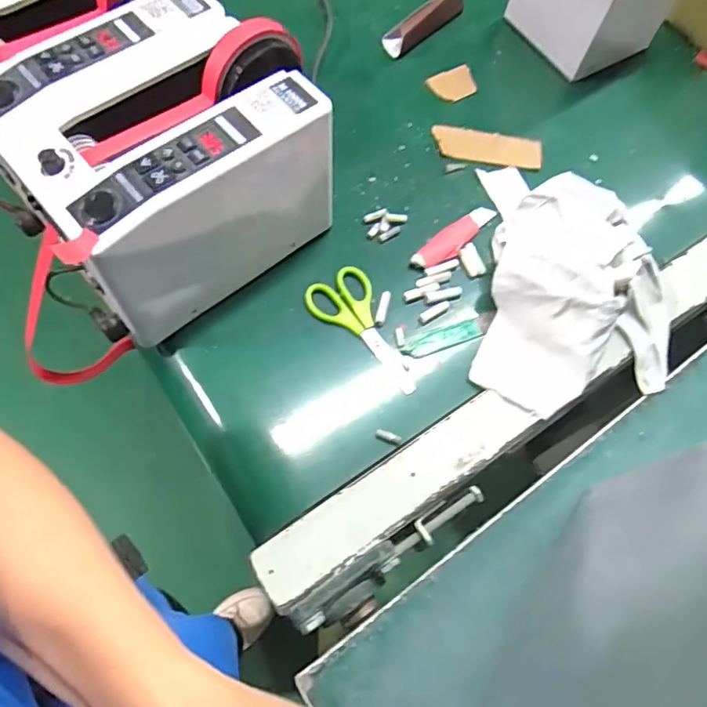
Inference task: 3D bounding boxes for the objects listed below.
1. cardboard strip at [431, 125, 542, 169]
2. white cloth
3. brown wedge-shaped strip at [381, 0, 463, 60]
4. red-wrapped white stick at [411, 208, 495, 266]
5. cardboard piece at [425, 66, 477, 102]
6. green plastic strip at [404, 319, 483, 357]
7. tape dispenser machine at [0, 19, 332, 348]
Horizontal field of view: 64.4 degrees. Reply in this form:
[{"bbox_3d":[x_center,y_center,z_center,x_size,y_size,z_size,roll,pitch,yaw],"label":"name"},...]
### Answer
[{"bbox_3d":[0.141,-0.218,0.594,0.114,0.007,0.043,10,69,6],"label":"cardboard strip"},{"bbox_3d":[0.206,-0.049,0.489,0.167,0.076,0.203,11,67,2],"label":"white cloth"},{"bbox_3d":[0.081,-0.389,0.649,0.110,0.032,0.031,-40,75,-18],"label":"brown wedge-shaped strip"},{"bbox_3d":[0.098,-0.113,0.542,0.101,0.008,0.027,-40,74,-18],"label":"red-wrapped white stick"},{"bbox_3d":[0.111,-0.300,0.627,0.049,0.004,0.042,-31,74,-8],"label":"cardboard piece"},{"bbox_3d":[0.082,-0.014,0.503,0.071,0.004,0.018,-18,69,-11],"label":"green plastic strip"},{"bbox_3d":[-0.134,-0.137,0.462,0.223,0.151,0.135,-39,74,-17],"label":"tape dispenser machine"}]

